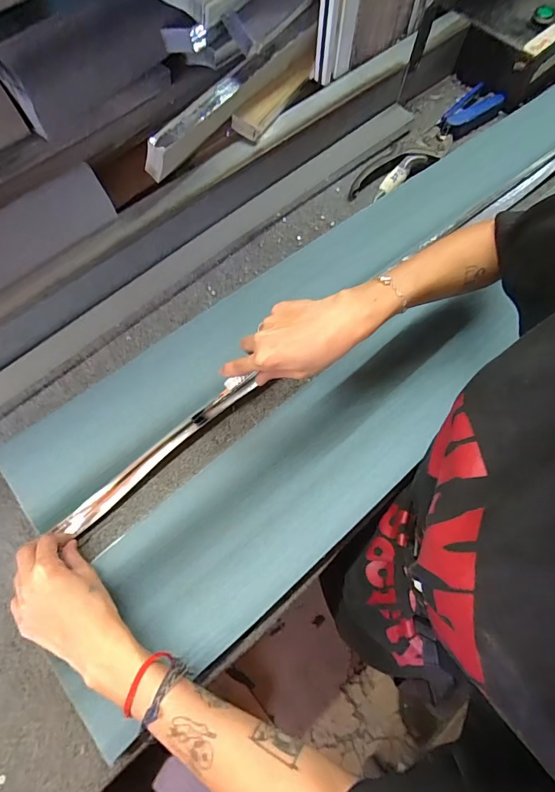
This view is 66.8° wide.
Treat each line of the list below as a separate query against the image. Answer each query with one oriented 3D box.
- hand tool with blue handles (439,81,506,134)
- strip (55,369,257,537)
[{"bbox_3d":[0.284,-0.425,0.631,0.123,0.024,0.046,-41,75,-15],"label":"hand tool with blue handles"},{"bbox_3d":[-0.126,0.059,0.458,0.251,0.014,0.021,-41,75,-9],"label":"strip"}]

